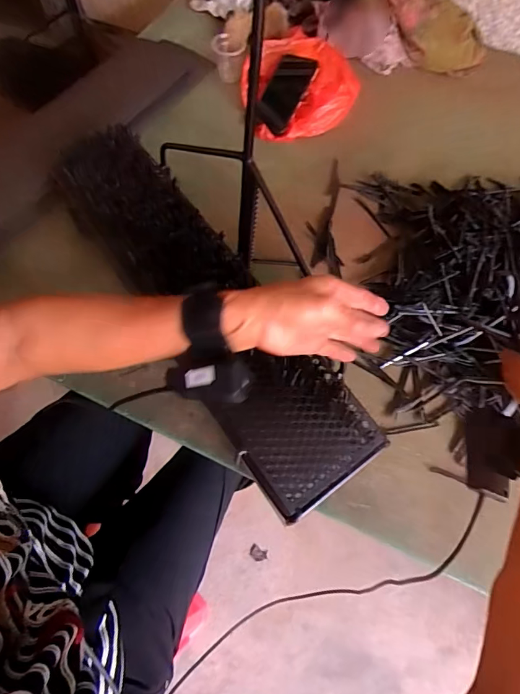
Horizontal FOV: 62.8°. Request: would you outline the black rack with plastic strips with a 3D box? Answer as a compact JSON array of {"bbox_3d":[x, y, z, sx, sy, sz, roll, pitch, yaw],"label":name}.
[{"bbox_3d":[-0.076,-0.072,0.531,0.144,0.049,0.567,-32,74,-16],"label":"black rack with plastic strips"}]

